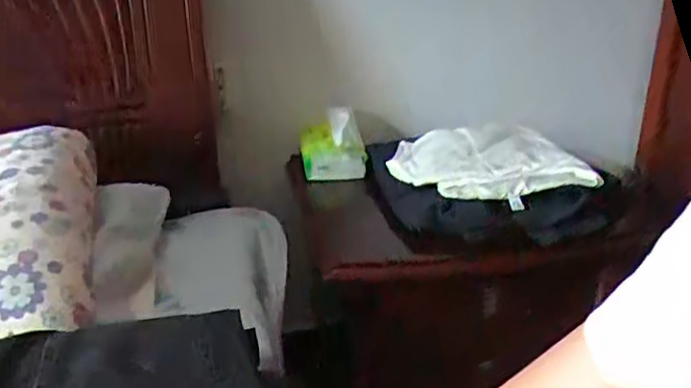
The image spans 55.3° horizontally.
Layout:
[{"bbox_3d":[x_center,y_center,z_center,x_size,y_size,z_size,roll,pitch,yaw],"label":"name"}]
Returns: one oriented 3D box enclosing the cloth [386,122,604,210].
[{"bbox_3d":[0.214,-0.048,1.021,0.250,0.046,0.232,-10,25,-20],"label":"cloth"}]

